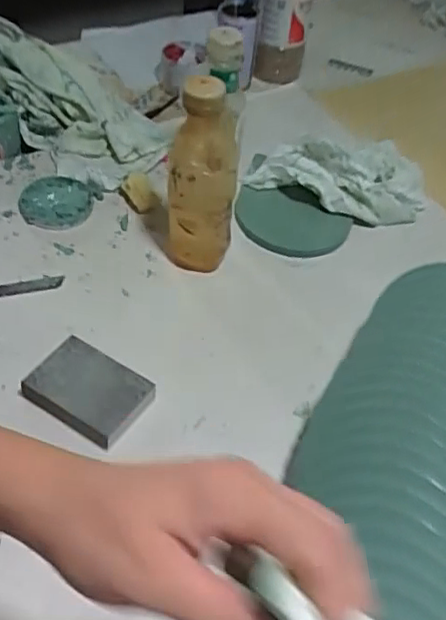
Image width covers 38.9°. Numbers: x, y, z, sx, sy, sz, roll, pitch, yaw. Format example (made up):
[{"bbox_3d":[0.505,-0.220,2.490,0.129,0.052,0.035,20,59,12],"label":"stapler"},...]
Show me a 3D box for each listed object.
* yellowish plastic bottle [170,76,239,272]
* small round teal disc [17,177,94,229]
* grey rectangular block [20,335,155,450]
[{"bbox_3d":[-0.020,-0.129,0.626,0.069,0.198,0.058,2,48,-5],"label":"yellowish plastic bottle"},{"bbox_3d":[-0.194,-0.123,0.737,0.082,0.018,0.091,-7,49,-13],"label":"small round teal disc"},{"bbox_3d":[-0.118,0.070,0.562,0.100,0.018,0.072,29,51,19],"label":"grey rectangular block"}]

